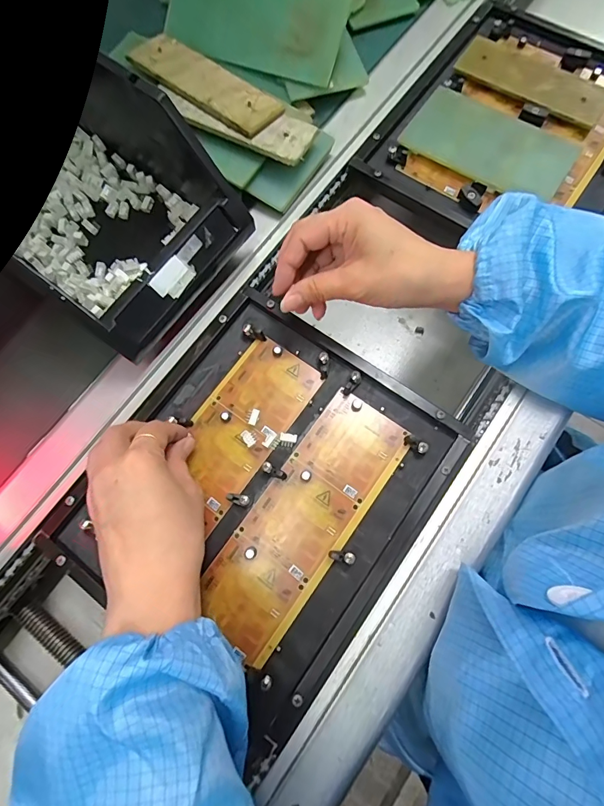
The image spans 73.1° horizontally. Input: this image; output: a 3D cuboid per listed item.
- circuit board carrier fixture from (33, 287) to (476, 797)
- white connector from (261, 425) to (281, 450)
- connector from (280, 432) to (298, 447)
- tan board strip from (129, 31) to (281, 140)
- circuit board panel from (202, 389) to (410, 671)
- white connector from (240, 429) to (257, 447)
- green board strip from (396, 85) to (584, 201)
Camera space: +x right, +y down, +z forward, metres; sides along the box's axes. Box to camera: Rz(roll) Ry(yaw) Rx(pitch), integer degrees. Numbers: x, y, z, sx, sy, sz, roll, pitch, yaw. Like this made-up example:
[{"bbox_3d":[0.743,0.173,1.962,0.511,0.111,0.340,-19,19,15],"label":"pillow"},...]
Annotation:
[{"bbox_3d":[-0.034,0.067,0.321,0.231,0.020,0.261,36,80,9],"label":"circuit board carrier fixture"},{"bbox_3d":[-0.027,0.028,0.330,0.019,0.007,0.013,40,77,12],"label":"white connector"},{"bbox_3d":[-0.011,0.030,0.329,0.014,0.007,0.011,6,73,3],"label":"connector"},{"bbox_3d":[-0.089,-0.291,0.370,0.144,0.006,0.050,35,75,8],"label":"tan board strip"},{"bbox_3d":[0.002,0.087,0.316,0.071,0.006,0.200,36,80,9],"label":"circuit board panel"},{"bbox_3d":[-0.042,0.028,0.332,0.011,0.006,0.014,-34,75,-9],"label":"white connector"},{"bbox_3d":[0.185,-0.257,0.400,0.156,0.009,0.089,31,76,10],"label":"green board strip"}]

